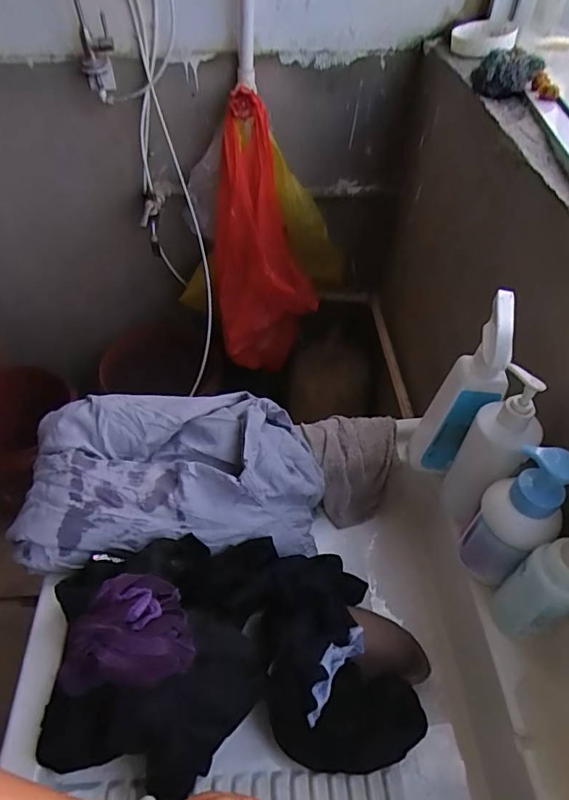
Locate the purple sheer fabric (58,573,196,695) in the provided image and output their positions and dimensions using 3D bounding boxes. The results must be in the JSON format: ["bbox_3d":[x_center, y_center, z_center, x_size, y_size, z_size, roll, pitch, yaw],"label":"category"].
[{"bbox_3d":[-0.142,0.213,0.472,0.114,0.060,0.091,-1,48,-1],"label":"purple sheer fabric"}]

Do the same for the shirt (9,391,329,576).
[{"bbox_3d":[-0.131,0.092,0.629,0.340,0.109,0.192,-6,48,-6],"label":"shirt"}]

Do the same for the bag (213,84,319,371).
[{"bbox_3d":[-0.055,-0.336,1.136,0.209,0.567,0.198,-3,48,-3],"label":"bag"}]

